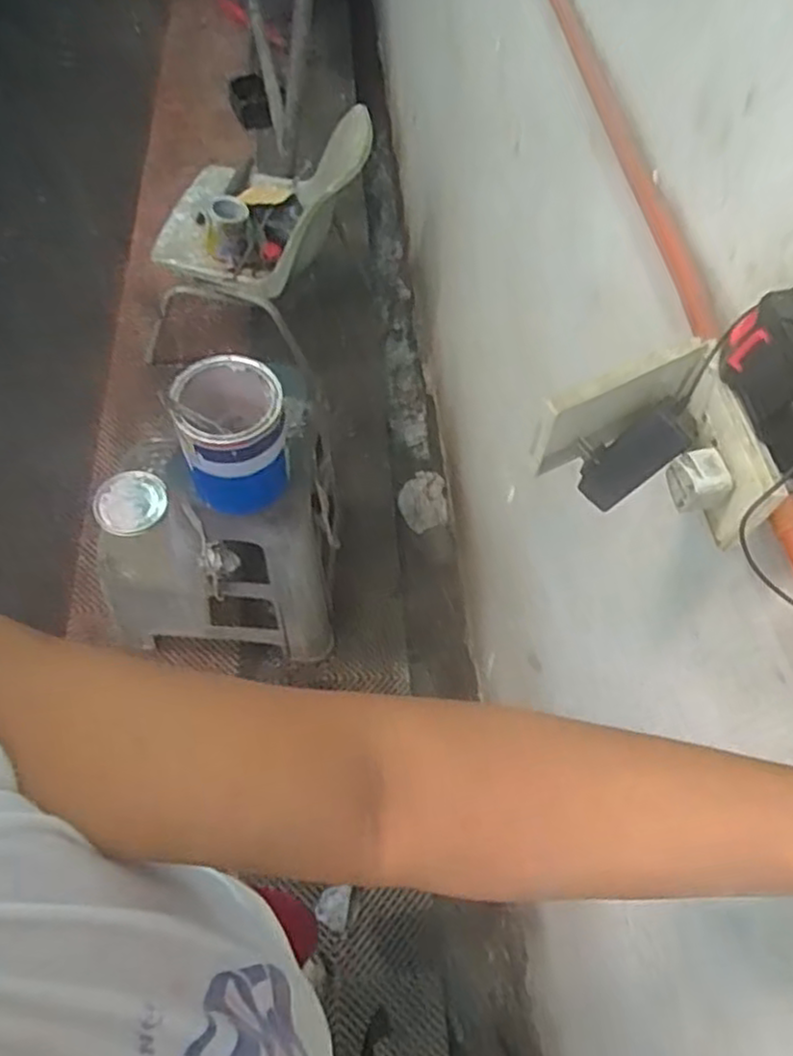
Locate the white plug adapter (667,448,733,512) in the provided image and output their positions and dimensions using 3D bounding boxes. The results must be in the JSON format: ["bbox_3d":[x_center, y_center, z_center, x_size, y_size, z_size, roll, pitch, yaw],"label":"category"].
[{"bbox_3d":[0.214,-0.034,0.505,0.032,0.030,0.032,-8,60,-9],"label":"white plug adapter"}]

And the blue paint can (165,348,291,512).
[{"bbox_3d":[-0.261,-0.151,1.146,0.159,0.219,0.183,-11,60,-10],"label":"blue paint can"}]

